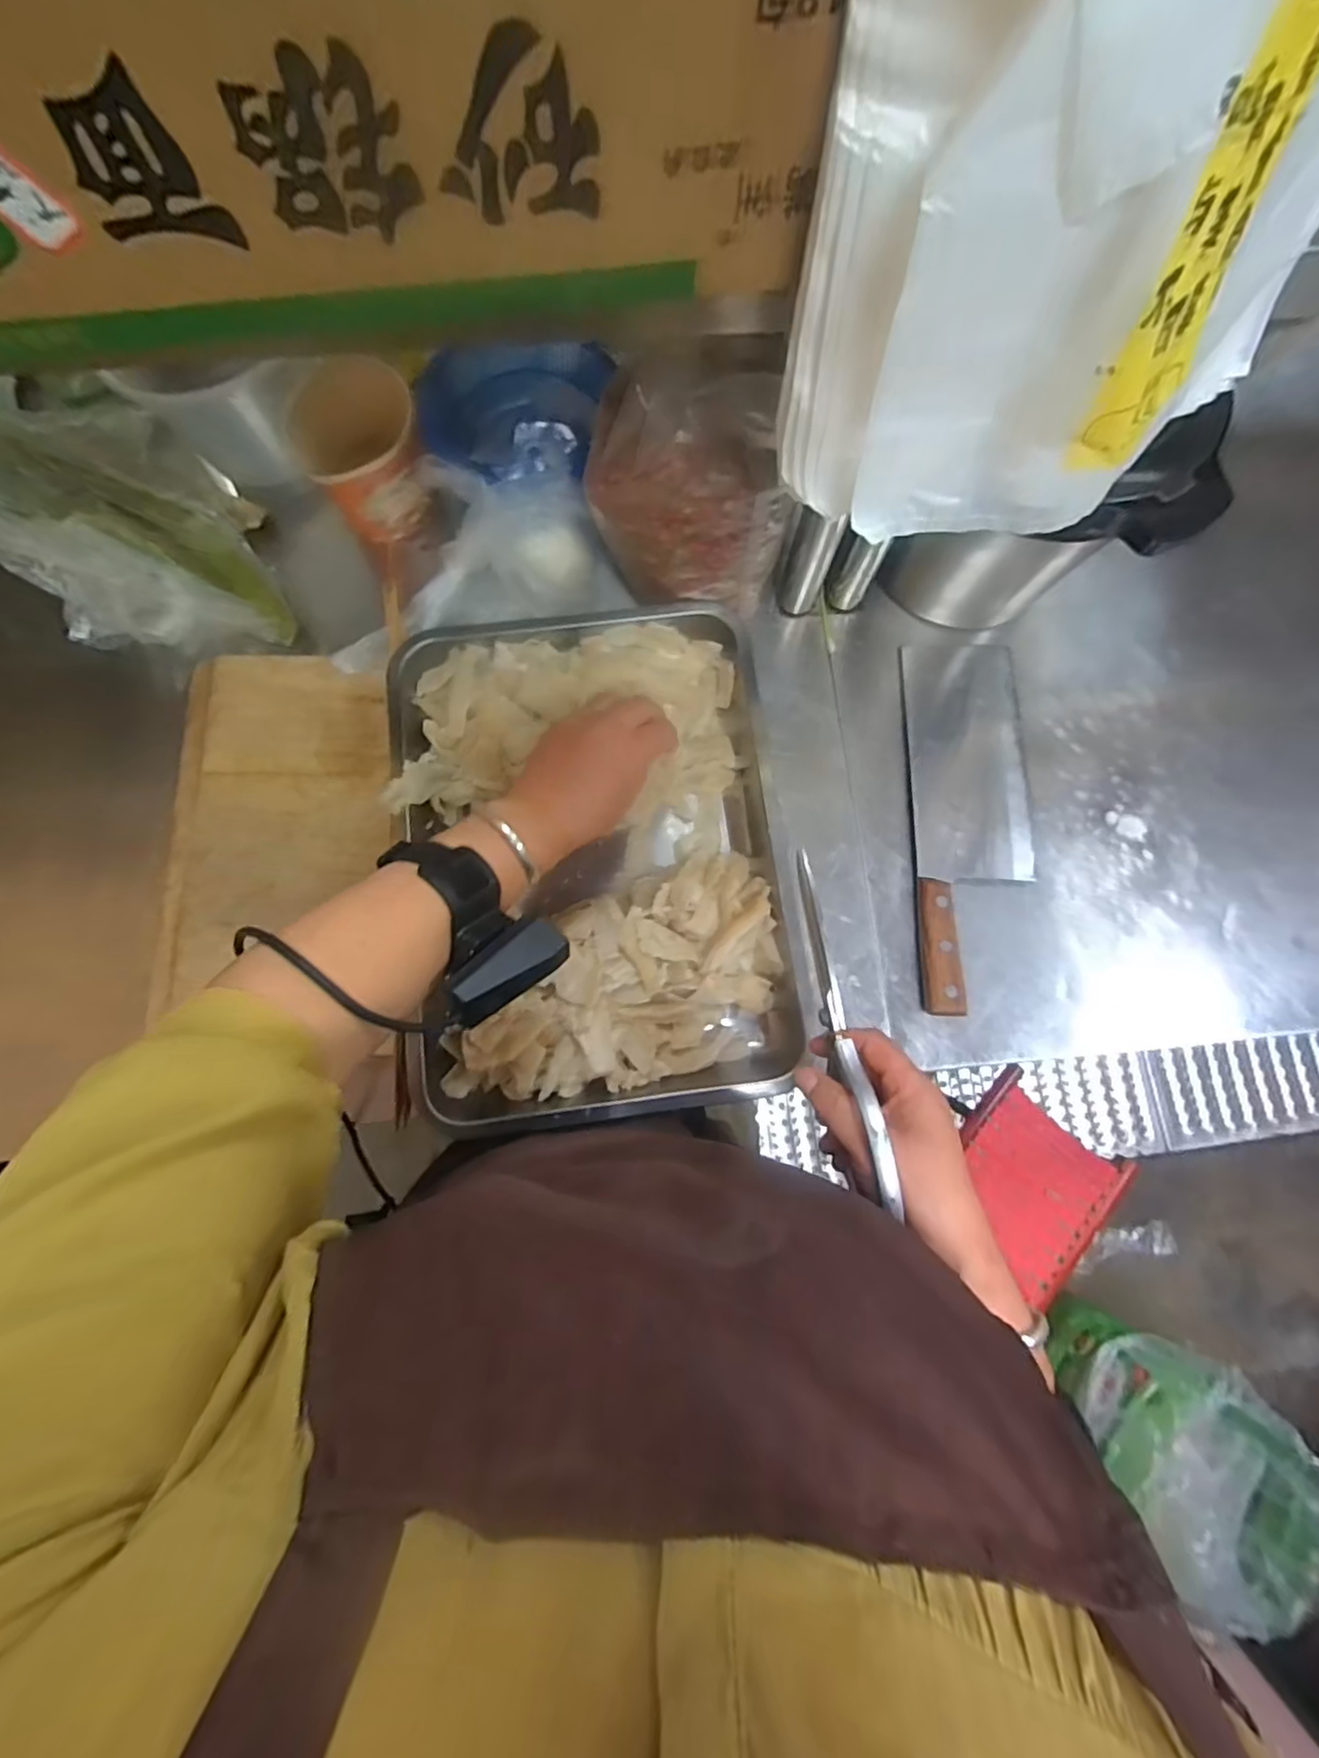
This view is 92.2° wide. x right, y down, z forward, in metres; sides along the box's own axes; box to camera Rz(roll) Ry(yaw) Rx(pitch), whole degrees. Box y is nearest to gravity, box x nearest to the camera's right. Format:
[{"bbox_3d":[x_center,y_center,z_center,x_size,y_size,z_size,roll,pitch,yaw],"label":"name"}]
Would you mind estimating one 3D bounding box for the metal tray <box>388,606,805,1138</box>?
[{"bbox_3d":[-0.050,-0.018,0.500,0.284,0.062,0.389,-7,79,-2],"label":"metal tray"}]

